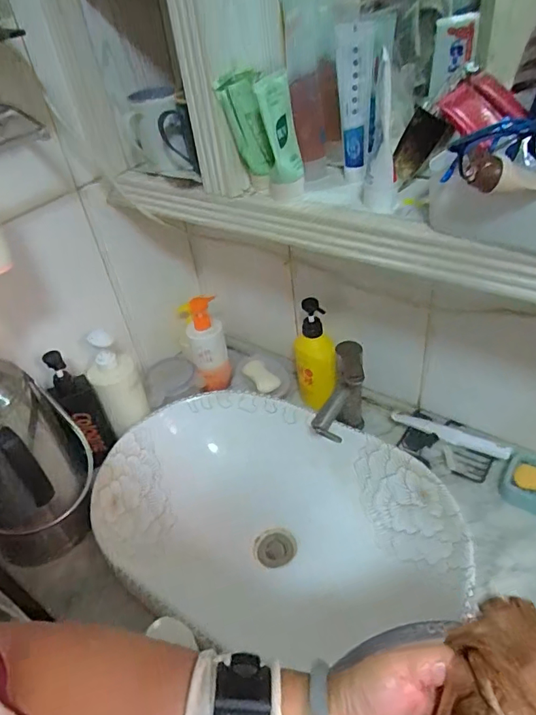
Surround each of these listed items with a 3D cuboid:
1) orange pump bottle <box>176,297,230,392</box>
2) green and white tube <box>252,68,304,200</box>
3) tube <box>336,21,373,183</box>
[{"bbox_3d":[-0.123,-0.031,0.990,0.075,0.191,0.084,-14,40,-9],"label":"orange pump bottle"},{"bbox_3d":[0.015,-0.258,0.588,0.049,0.126,0.051,-4,40,3],"label":"green and white tube"},{"bbox_3d":[0.100,-0.296,0.587,0.039,0.162,0.031,-1,40,7],"label":"tube"}]

